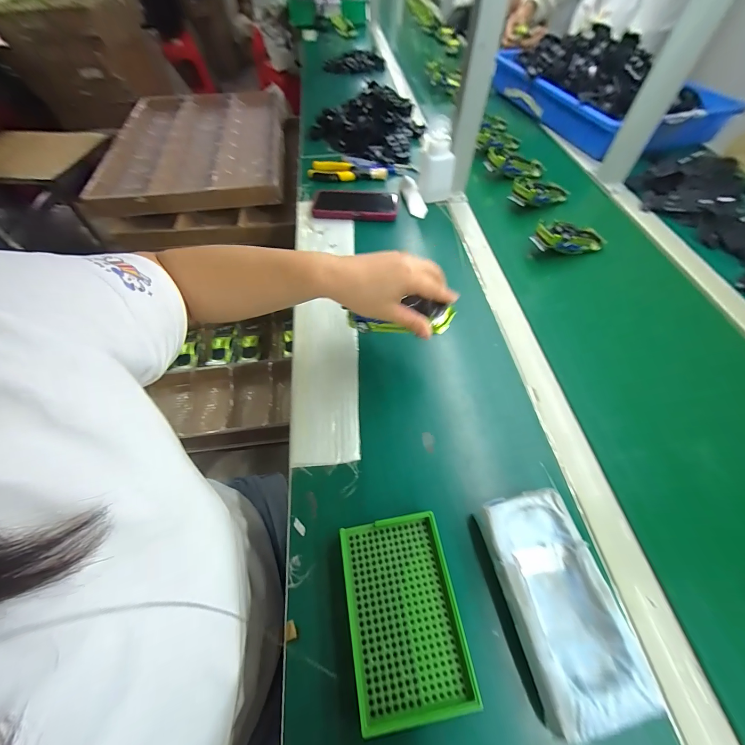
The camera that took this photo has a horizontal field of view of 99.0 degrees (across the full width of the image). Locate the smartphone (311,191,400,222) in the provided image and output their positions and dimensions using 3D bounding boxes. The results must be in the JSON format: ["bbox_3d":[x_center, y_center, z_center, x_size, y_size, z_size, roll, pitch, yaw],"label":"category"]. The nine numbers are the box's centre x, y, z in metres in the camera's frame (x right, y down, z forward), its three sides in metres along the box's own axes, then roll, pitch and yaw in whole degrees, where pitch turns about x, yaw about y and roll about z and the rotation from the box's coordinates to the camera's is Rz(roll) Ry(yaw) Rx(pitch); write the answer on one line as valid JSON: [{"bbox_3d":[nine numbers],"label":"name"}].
[{"bbox_3d":[-0.036,-0.341,0.643,0.171,0.018,0.094,8,58,5],"label":"smartphone"}]

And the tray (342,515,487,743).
[{"bbox_3d":[0.026,0.205,0.280,0.091,0.032,0.136,-9,58,-5],"label":"tray"}]

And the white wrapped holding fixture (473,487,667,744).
[{"bbox_3d":[0.155,0.193,0.278,0.082,0.037,0.157,-9,58,-5],"label":"white wrapped holding fixture"}]

